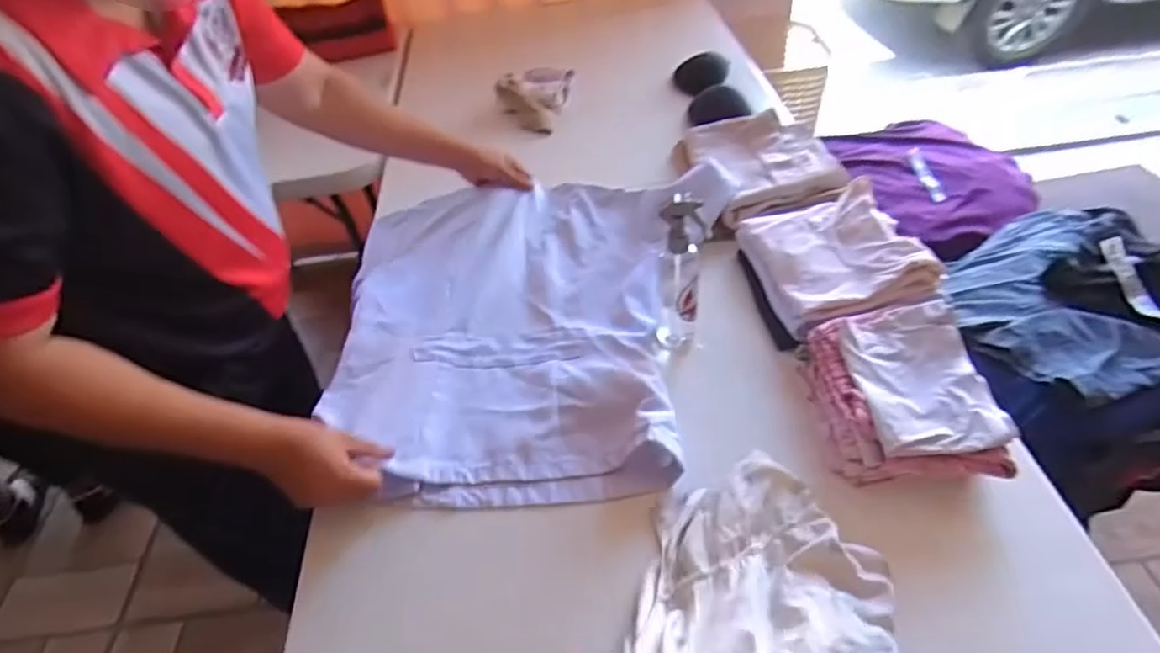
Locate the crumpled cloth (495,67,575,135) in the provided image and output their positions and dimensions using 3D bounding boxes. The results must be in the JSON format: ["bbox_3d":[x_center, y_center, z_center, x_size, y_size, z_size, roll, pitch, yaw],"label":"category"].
[{"bbox_3d":[-0.092,-0.465,1.281,0.136,0.059,0.202,3,46,10],"label":"crumpled cloth"}]

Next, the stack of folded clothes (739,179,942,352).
[{"bbox_3d":[0.319,-0.091,0.824,0.191,0.079,0.218,-11,45,-3],"label":"stack of folded clothes"}]

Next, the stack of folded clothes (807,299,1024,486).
[{"bbox_3d":[0.333,0.069,0.673,0.151,0.066,0.190,-4,45,3],"label":"stack of folded clothes"}]

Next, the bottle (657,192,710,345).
[{"bbox_3d":[0.118,-0.057,0.750,0.047,0.208,0.049,3,46,10],"label":"bottle"}]

